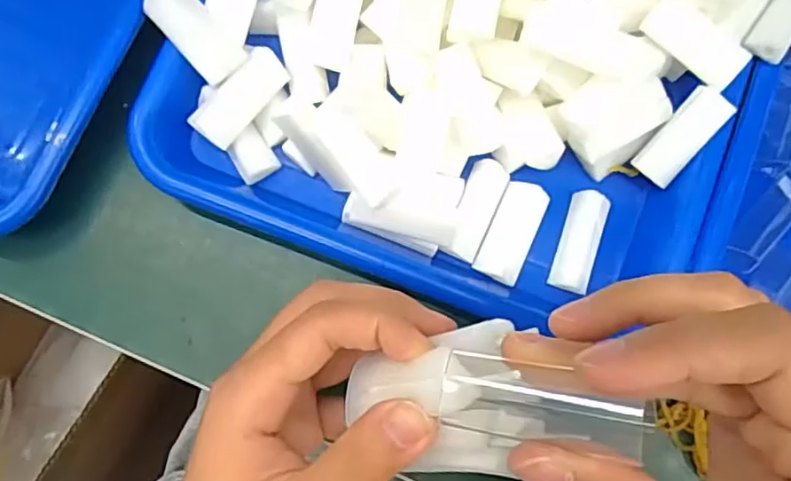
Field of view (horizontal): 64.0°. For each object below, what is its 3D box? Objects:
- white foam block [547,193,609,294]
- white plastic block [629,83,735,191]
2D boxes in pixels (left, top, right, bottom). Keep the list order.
[{"bbox_3d":[0.086,0.001,0.293,0.017,0.012,0.046,18,80,-1],"label":"white foam block"},{"bbox_3d":[0.130,-0.046,0.286,0.019,0.007,0.045,38,113,2],"label":"white plastic block"}]

